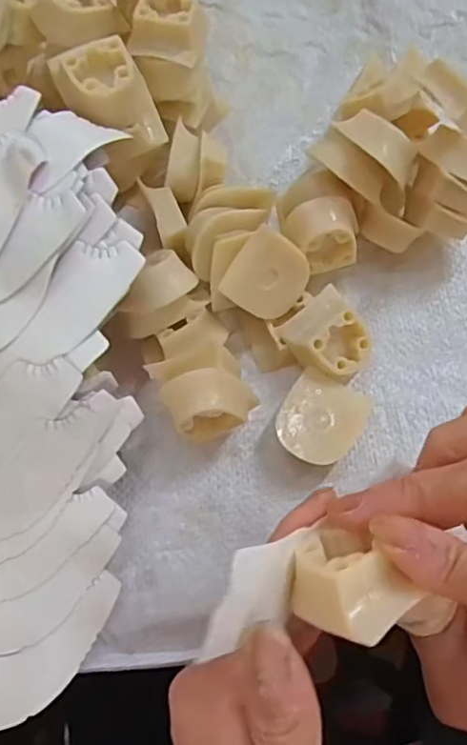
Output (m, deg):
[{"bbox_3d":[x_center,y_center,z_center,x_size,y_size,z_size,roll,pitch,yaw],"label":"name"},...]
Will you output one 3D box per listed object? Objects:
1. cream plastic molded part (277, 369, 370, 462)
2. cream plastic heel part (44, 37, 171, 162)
[{"bbox_3d":[0.044,0.024,0.297,0.040,0.020,0.046,25,75,10],"label":"cream plastic molded part"},{"bbox_3d":[-0.059,-0.129,0.283,0.041,0.035,0.051,-27,73,-6],"label":"cream plastic heel part"}]

